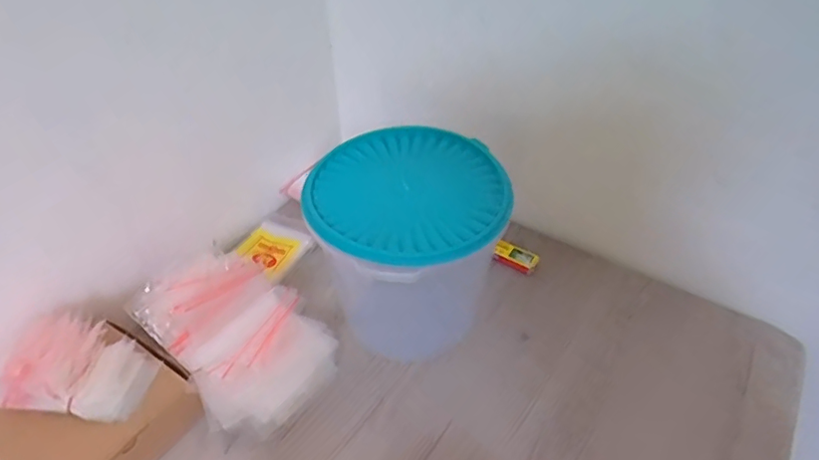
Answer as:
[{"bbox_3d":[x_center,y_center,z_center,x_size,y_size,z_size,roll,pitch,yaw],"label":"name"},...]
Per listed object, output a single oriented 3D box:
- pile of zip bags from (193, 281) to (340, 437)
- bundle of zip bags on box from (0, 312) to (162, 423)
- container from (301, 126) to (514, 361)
[{"bbox_3d":[-0.144,0.149,0.589,0.109,0.072,0.147,25,49,25],"label":"pile of zip bags"},{"bbox_3d":[-0.328,0.131,0.540,0.135,0.068,0.077,2,44,3],"label":"bundle of zip bags on box"},{"bbox_3d":[-0.005,0.025,0.628,0.195,0.201,0.202,1,44,0],"label":"container"}]

